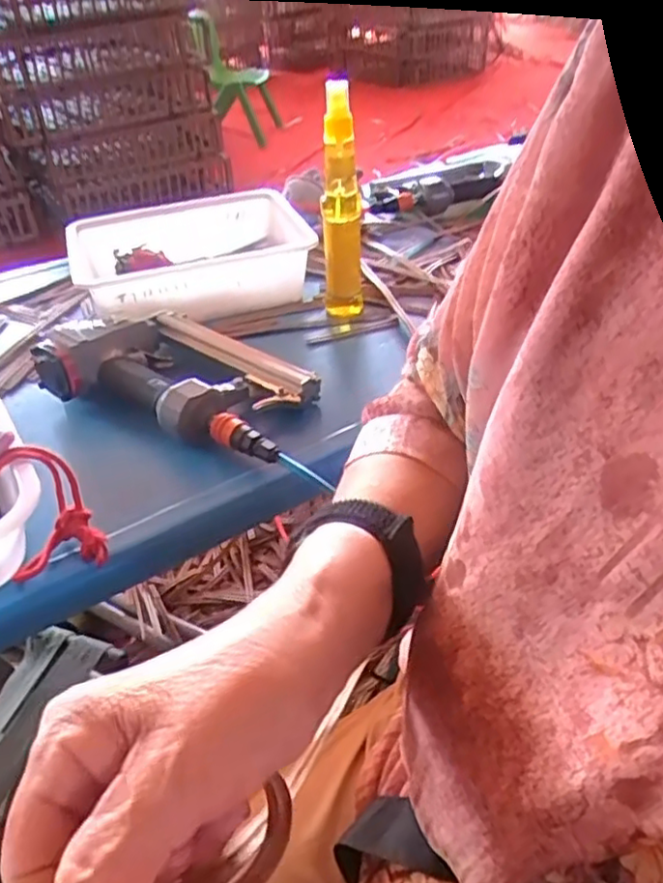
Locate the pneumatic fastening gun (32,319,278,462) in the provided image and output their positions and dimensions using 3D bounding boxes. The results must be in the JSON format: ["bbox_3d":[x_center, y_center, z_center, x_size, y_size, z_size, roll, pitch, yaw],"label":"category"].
[{"bbox_3d":[-0.145,-0.063,0.615,0.277,0.048,0.110,20,44,25],"label":"pneumatic fastening gun"}]

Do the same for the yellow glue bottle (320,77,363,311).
[{"bbox_3d":[0.010,-0.249,0.718,0.043,0.233,0.033,-4,39,-1],"label":"yellow glue bottle"}]

